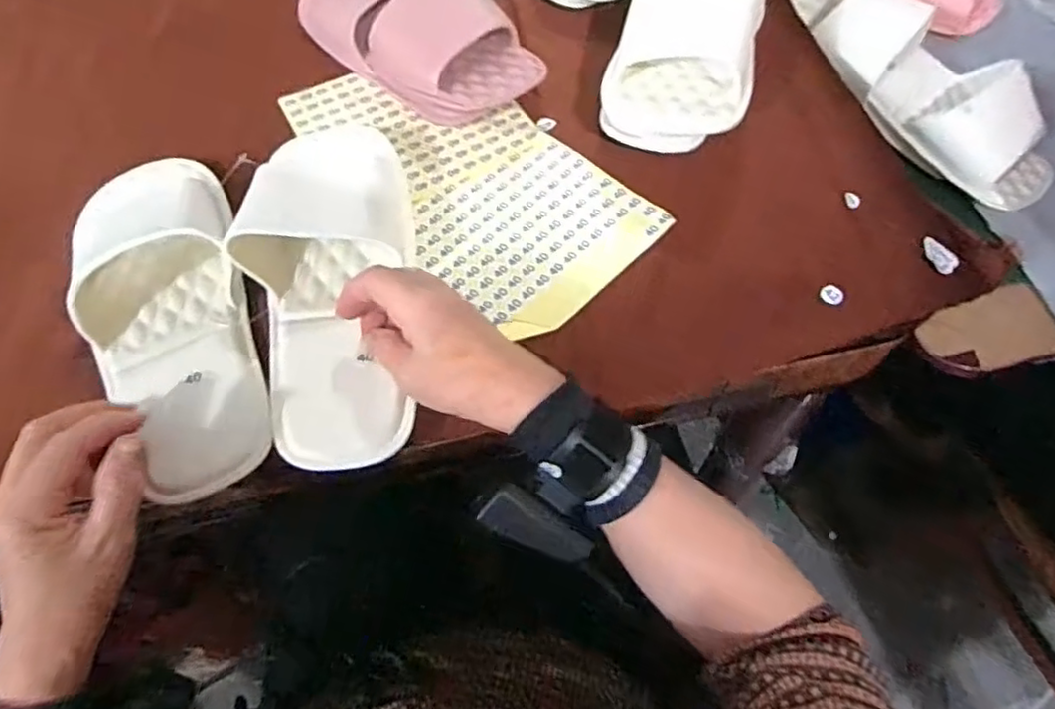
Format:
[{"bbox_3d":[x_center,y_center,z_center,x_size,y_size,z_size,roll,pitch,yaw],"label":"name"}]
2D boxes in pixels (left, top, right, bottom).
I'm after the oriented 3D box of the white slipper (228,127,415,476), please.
[{"bbox_3d":[-0.134,-0.057,0.443,0.110,0.052,0.269,-8,68,-3],"label":"white slipper"}]

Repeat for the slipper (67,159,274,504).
[{"bbox_3d":[-0.243,-0.037,0.427,0.107,0.066,0.269,-22,67,-10],"label":"slipper"}]

